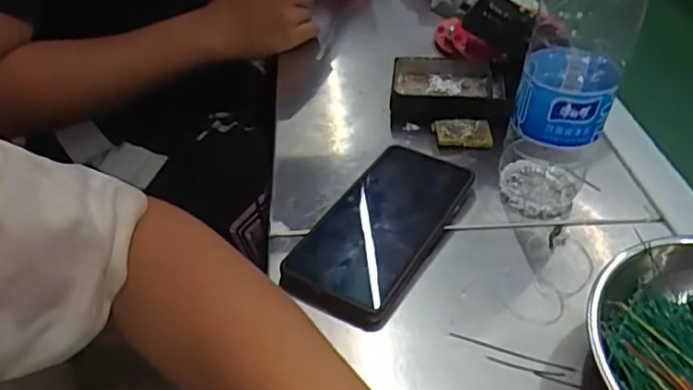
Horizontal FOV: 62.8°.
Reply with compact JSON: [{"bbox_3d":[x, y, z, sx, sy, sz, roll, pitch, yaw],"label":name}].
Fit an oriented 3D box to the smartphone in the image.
[{"bbox_3d":[0.030,0.018,0.410,0.082,0.013,0.168,23,46,24],"label":"smartphone"}]

